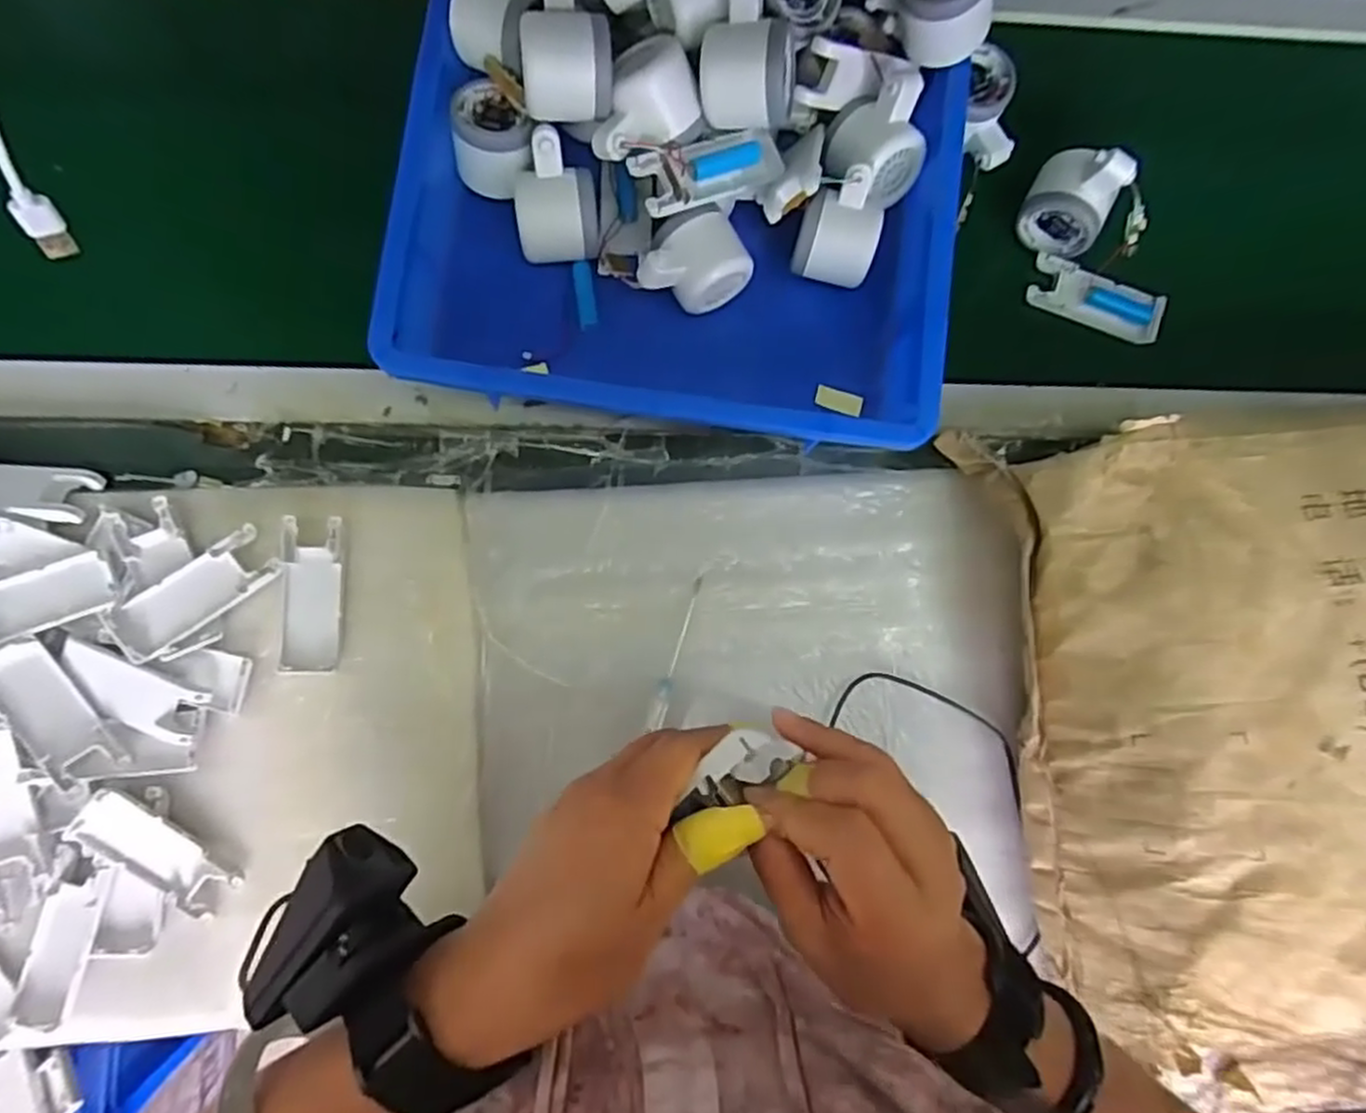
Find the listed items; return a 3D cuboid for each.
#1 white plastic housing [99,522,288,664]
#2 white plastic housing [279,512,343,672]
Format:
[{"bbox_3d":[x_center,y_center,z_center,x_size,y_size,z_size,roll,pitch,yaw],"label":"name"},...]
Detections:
[{"bbox_3d":[-0.320,0.024,0.482,0.102,0.021,0.040,-36,87,-8],"label":"white plastic housing"},{"bbox_3d":[-0.251,0.027,0.496,0.037,0.012,0.102,0,83,-5],"label":"white plastic housing"}]

